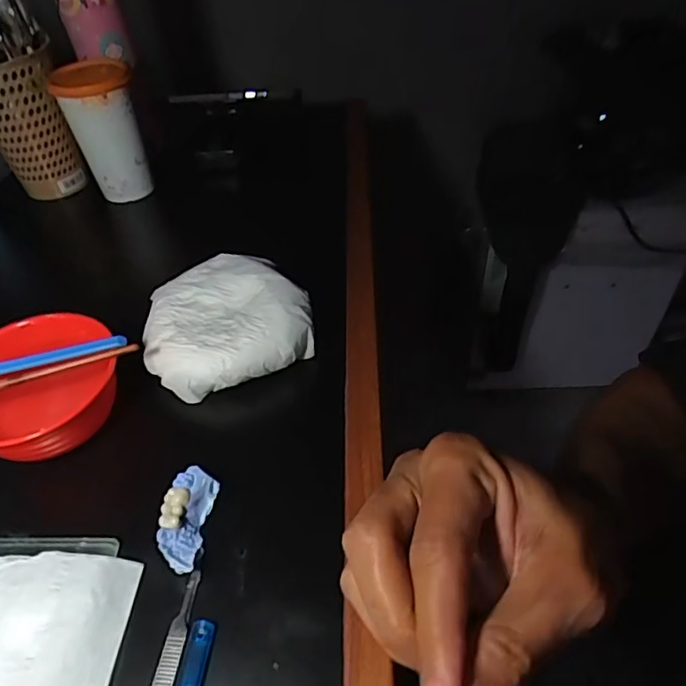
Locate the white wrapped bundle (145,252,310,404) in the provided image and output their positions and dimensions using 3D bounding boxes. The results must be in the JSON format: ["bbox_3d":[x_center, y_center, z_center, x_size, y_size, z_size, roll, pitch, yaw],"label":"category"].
[{"bbox_3d":[-0.091,-0.020,0.424,0.120,0.032,0.109,-19,47,-15],"label":"white wrapped bundle"}]

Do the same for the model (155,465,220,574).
[{"bbox_3d":[-0.091,0.103,0.324,0.024,0.019,0.060,2,45,5],"label":"model"}]

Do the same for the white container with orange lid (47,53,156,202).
[{"bbox_3d":[-0.243,-0.216,0.579,0.071,0.122,0.069,-19,47,-15],"label":"white container with orange lid"}]

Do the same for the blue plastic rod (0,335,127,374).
[{"bbox_3d":[-0.213,0.014,0.367,0.137,0.007,0.012,-11,45,-8],"label":"blue plastic rod"}]

